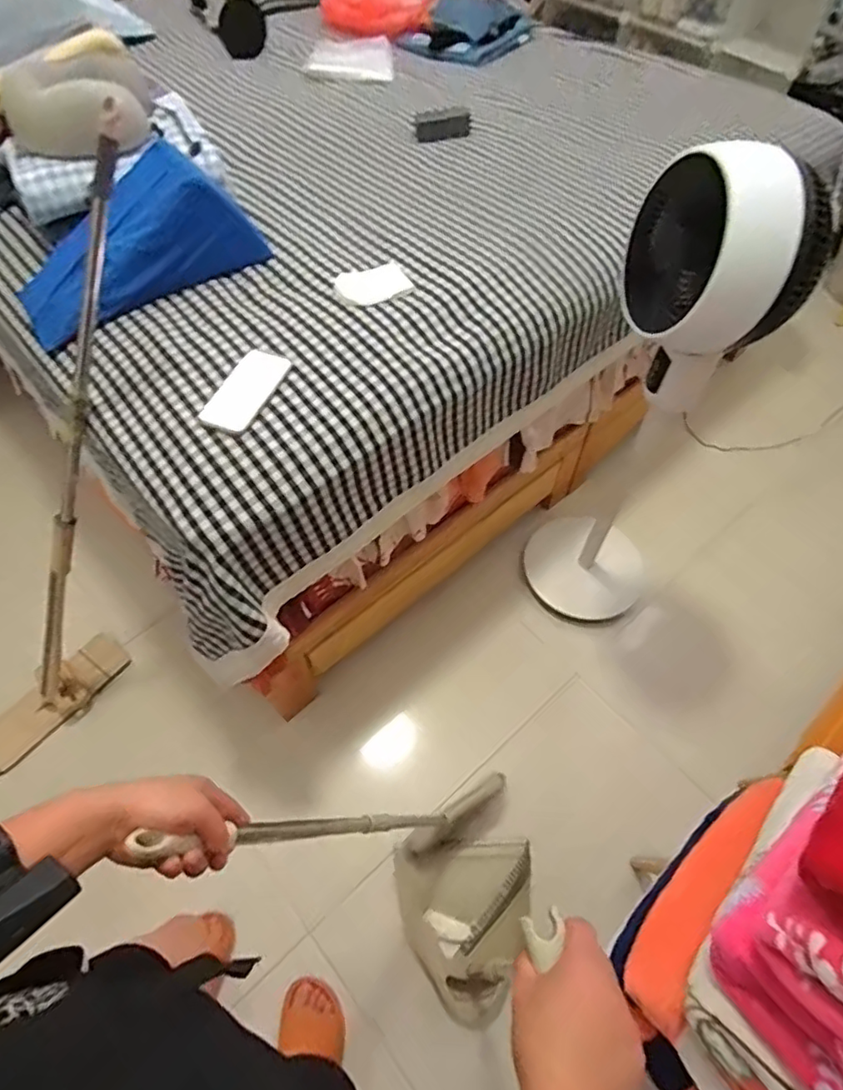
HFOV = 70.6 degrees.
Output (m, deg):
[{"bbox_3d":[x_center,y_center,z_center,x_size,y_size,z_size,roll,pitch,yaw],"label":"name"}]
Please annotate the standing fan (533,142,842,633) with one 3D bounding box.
[{"bbox_3d":[0.419,-0.180,1.182,0.285,1.051,0.243,24,60,16],"label":"standing fan"}]

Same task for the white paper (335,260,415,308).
[{"bbox_3d":[-0.089,-0.474,1.087,0.128,0.006,0.100,-23,60,-11],"label":"white paper"}]

